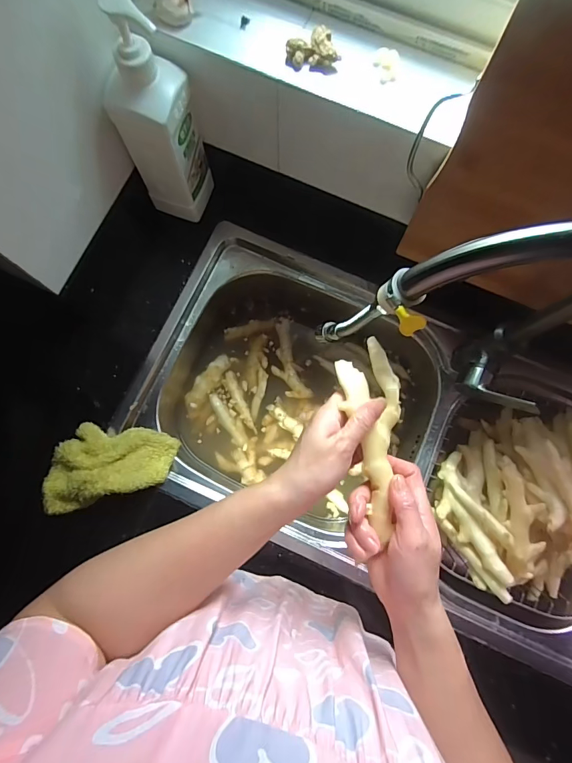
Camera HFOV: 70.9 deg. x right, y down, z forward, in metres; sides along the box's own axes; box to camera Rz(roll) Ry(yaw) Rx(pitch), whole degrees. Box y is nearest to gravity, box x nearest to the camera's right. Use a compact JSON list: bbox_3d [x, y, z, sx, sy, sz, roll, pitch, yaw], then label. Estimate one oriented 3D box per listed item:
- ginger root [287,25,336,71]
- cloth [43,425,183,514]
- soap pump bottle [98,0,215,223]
[{"bbox_3d":[0.026,-0.346,0.416,0.049,0.019,0.030,-3,79,-2],"label":"ginger root"},{"bbox_3d":[-0.243,0.108,0.550,0.170,0.053,0.100,-17,80,-4],"label":"cloth"},{"bbox_3d":[-0.159,-0.313,0.490,0.081,0.266,0.067,21,79,3],"label":"soap pump bottle"}]

